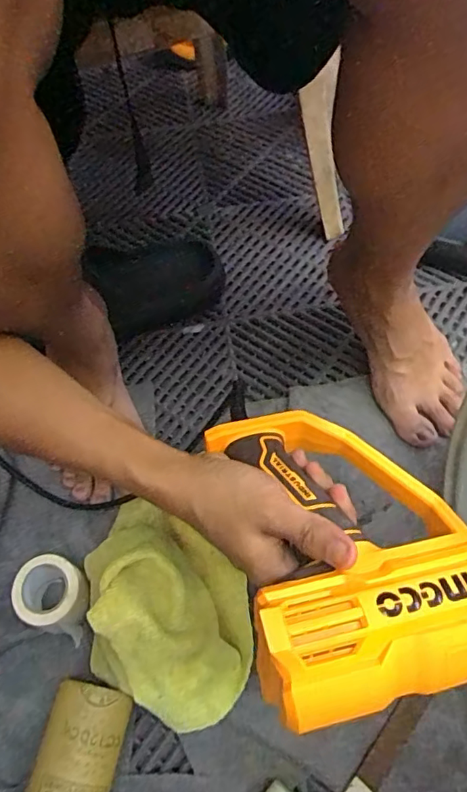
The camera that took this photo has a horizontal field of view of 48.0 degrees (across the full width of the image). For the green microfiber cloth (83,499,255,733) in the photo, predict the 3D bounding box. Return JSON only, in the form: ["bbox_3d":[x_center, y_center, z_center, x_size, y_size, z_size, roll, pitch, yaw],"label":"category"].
[{"bbox_3d":[-0.067,0.185,0.459,0.183,0.109,0.139,32,68,19],"label":"green microfiber cloth"}]

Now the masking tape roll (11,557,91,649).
[{"bbox_3d":[-0.165,0.187,0.490,0.071,0.044,0.064,13,63,10],"label":"masking tape roll"}]

